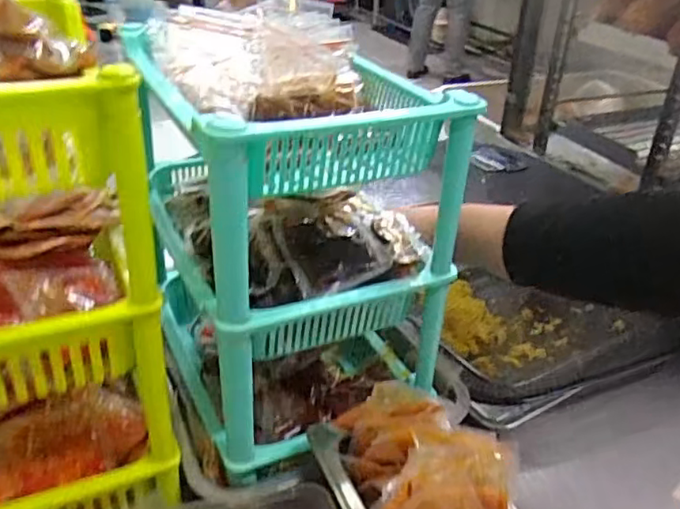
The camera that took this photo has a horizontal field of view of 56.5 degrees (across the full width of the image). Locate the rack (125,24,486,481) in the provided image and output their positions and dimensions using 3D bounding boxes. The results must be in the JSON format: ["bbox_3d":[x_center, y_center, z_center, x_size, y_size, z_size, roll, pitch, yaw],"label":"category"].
[{"bbox_3d":[-0.042,-0.026,0.562,0.217,0.318,0.271,-6,31,-15],"label":"rack"}]

